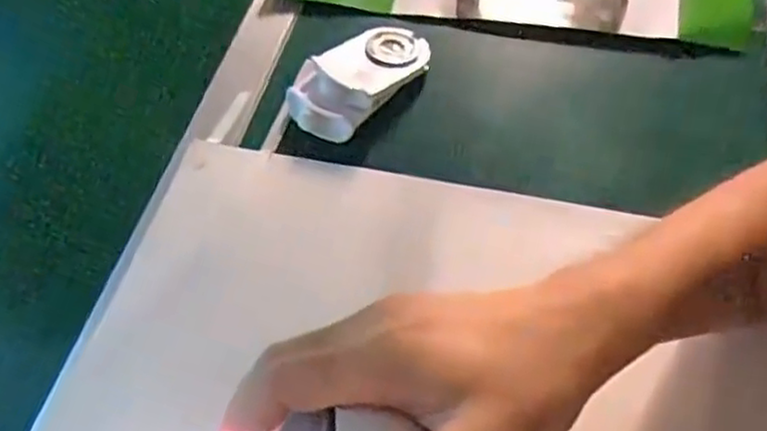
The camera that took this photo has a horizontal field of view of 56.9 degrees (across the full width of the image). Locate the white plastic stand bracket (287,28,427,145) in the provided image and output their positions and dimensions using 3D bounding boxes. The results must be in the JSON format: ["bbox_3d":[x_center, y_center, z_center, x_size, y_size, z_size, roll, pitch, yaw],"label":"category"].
[{"bbox_3d":[-0.017,-0.100,0.499,0.112,0.027,0.065,-41,62,-19],"label":"white plastic stand bracket"}]

